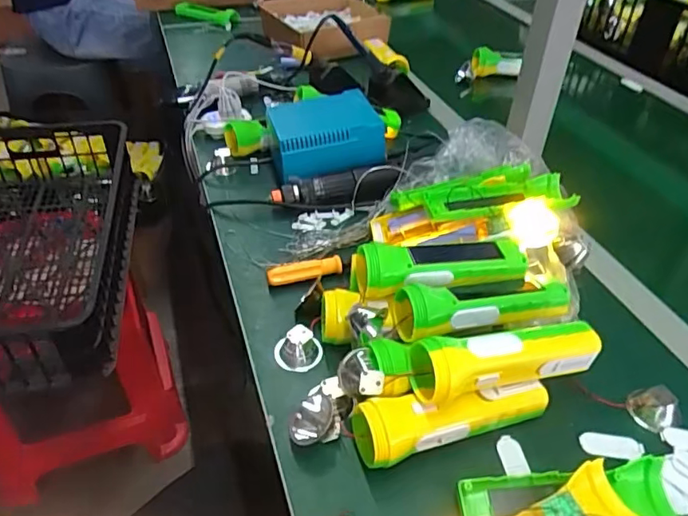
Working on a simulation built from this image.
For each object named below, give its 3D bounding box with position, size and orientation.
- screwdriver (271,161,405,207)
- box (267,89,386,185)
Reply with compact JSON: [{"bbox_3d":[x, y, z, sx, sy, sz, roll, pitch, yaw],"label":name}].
[{"bbox_3d":[-0.006,-0.088,0.702,0.164,0.043,0.046,-9,42,-13],"label":"screwdriver"},{"bbox_3d":[-0.028,-0.170,0.745,0.140,0.068,0.133,-10,42,-13],"label":"box"}]

